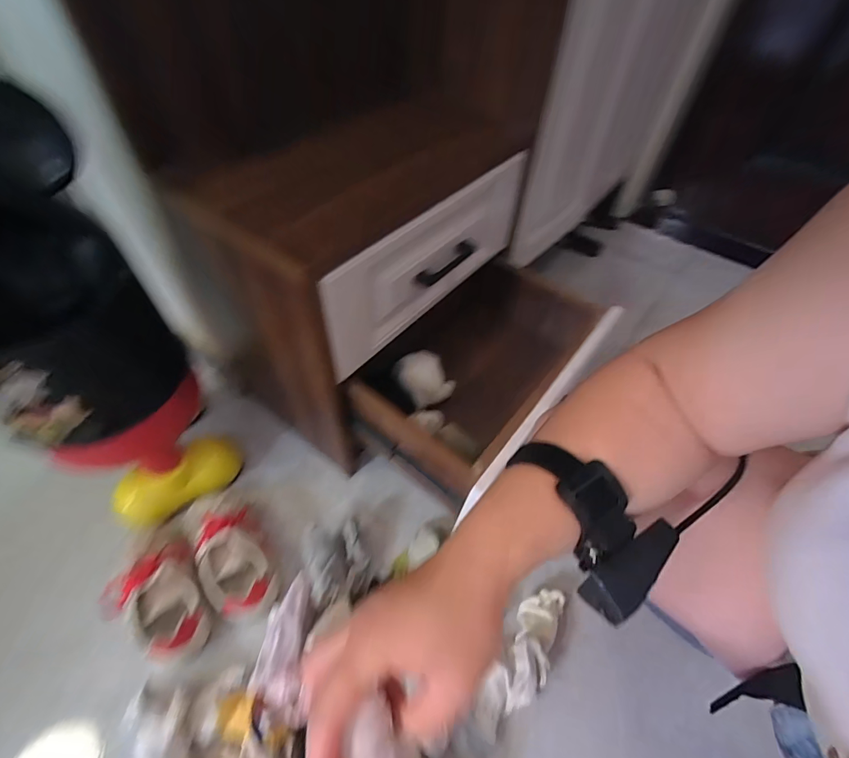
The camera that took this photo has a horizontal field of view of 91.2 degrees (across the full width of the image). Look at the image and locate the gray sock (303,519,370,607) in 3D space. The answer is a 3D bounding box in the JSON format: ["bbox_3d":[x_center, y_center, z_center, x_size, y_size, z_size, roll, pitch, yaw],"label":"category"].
[{"bbox_3d":[-0.127,0.268,0.610,0.084,0.061,0.116,-13,54,-14],"label":"gray sock"}]

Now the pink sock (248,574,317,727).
[{"bbox_3d":[-0.165,0.322,0.518,0.074,0.051,0.167,-4,26,-7],"label":"pink sock"}]

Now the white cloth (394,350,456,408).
[{"bbox_3d":[-0.001,-0.003,0.689,0.080,0.048,0.083,-27,58,-22],"label":"white cloth"}]

